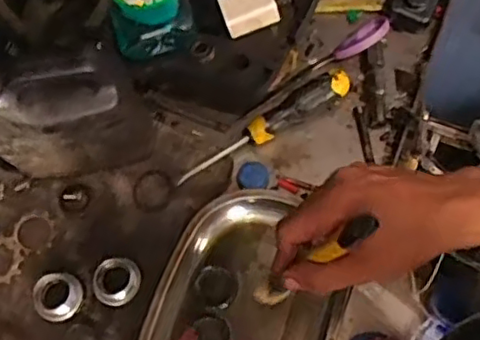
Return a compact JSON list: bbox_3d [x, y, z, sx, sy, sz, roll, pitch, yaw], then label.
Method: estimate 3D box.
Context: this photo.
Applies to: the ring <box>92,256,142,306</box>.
[{"bbox_3d":[-0.112,0.101,0.564,0.044,0.022,0.038,-41,71,-14],"label":"ring"}]

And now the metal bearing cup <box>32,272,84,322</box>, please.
[{"bbox_3d":[-0.165,0.114,0.562,0.034,0.031,0.043,38,74,17],"label":"metal bearing cup"}]

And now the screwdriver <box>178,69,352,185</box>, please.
[{"bbox_3d":[0.026,-0.044,0.612,0.190,0.027,0.025,-30,68,-10],"label":"screwdriver"}]

